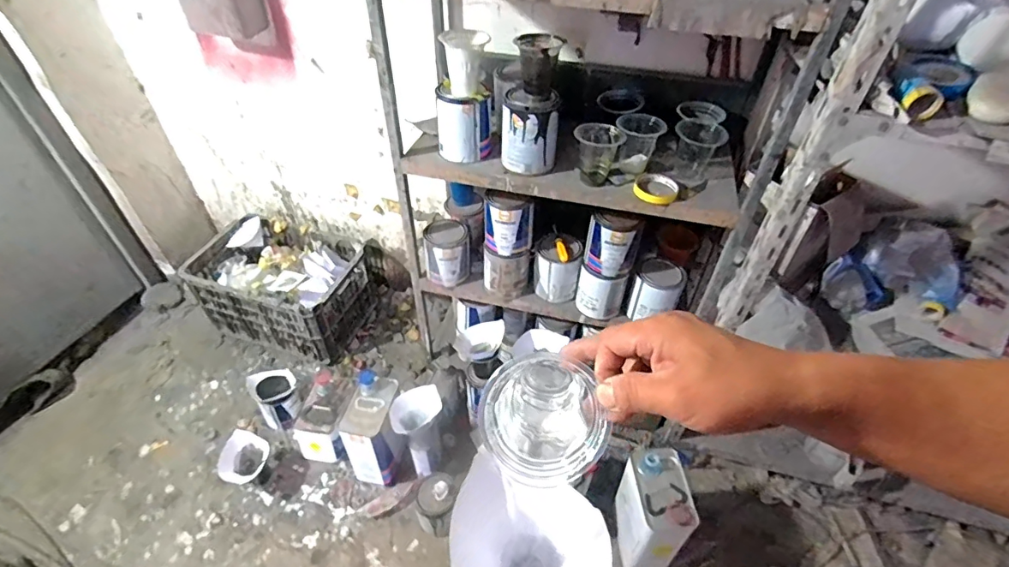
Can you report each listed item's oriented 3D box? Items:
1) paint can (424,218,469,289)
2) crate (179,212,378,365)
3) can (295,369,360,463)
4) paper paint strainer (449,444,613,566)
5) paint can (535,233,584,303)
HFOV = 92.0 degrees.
[{"bbox_3d":[-0.137,-0.072,1.161,0.101,0.124,0.101,1,44,-1],"label":"paint can"},{"bbox_3d":[-0.728,0.005,1.604,0.523,0.234,0.353,12,45,11],"label":"crate"},{"bbox_3d":[-0.480,0.369,1.336,0.117,0.171,0.185,11,45,10],"label":"can"},{"bbox_3d":[0.015,0.202,0.360,0.112,0.081,0.099,16,44,14],"label":"paper paint strainer"},{"bbox_3d":[0.129,-0.042,1.140,0.098,0.139,0.093,1,44,-1],"label":"paint can"}]

